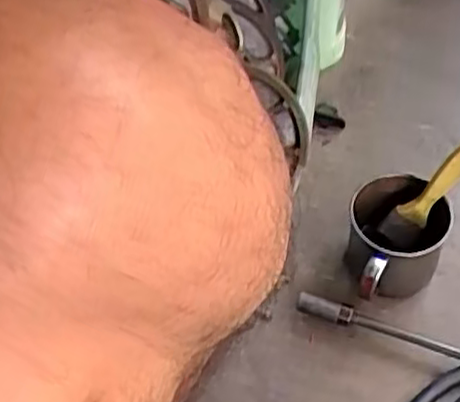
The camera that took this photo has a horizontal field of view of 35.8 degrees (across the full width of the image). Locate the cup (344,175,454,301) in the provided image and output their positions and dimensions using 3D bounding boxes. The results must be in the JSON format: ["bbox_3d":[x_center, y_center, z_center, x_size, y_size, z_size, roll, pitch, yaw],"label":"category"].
[{"bbox_3d":[0.142,0.034,0.625,0.089,0.076,0.077,-18,53,-10],"label":"cup"}]

